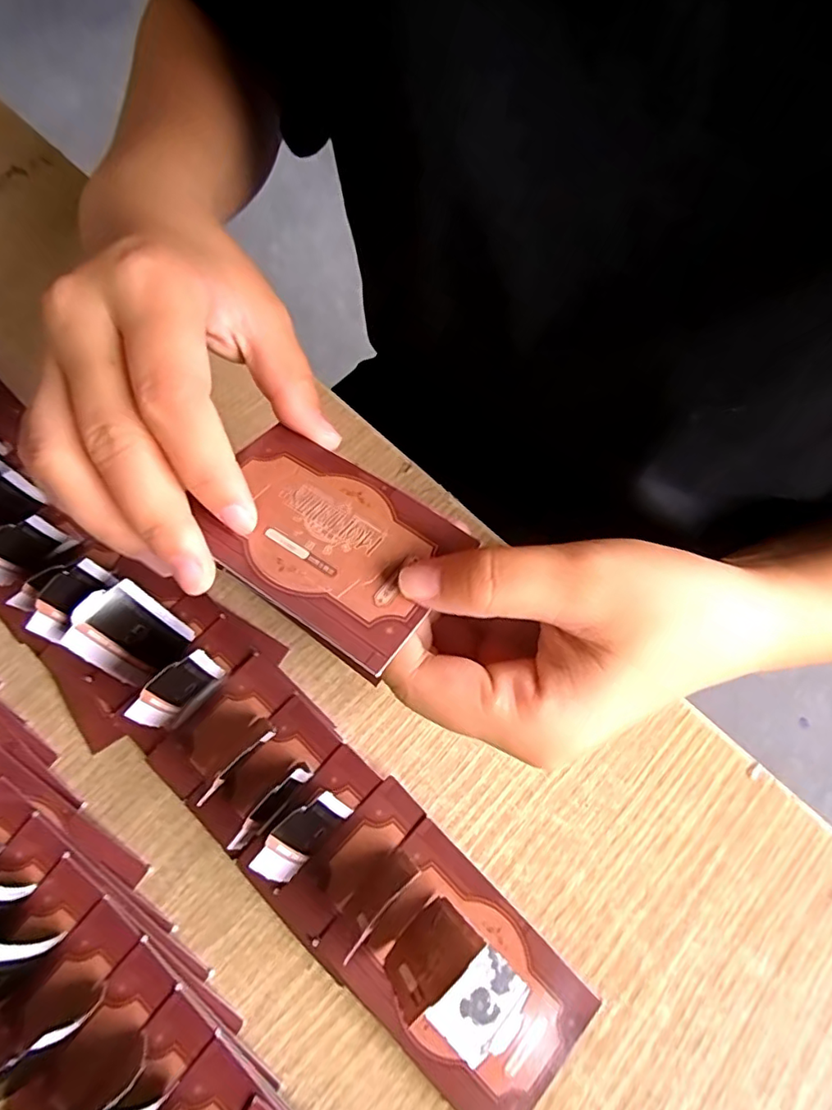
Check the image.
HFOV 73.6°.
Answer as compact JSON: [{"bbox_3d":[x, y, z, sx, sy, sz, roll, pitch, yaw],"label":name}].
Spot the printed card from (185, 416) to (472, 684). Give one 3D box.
[{"bbox_3d":[-0.028,-0.007,0.169,0.081,0.004,0.055,34,59,15],"label":"printed card"}]

